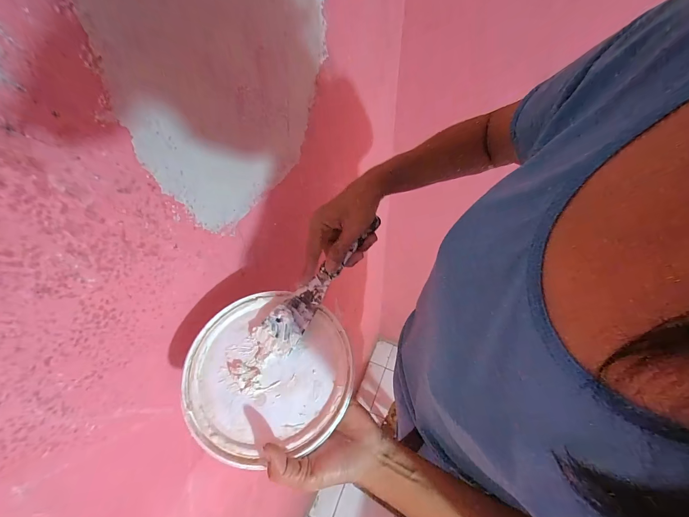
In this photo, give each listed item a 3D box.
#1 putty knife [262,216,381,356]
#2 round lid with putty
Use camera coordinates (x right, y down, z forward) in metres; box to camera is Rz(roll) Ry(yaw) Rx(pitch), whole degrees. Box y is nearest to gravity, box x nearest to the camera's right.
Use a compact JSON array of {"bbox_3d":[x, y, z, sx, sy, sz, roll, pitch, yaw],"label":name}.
[{"bbox_3d":[-0.023,0.024,0.352,0.044,0.012,0.195,34,75,25],"label":"putty knife"},{"bbox_3d":[-0.082,0.117,0.321,0.171,0.026,0.170,-2,53,2],"label":"round lid with putty"}]

